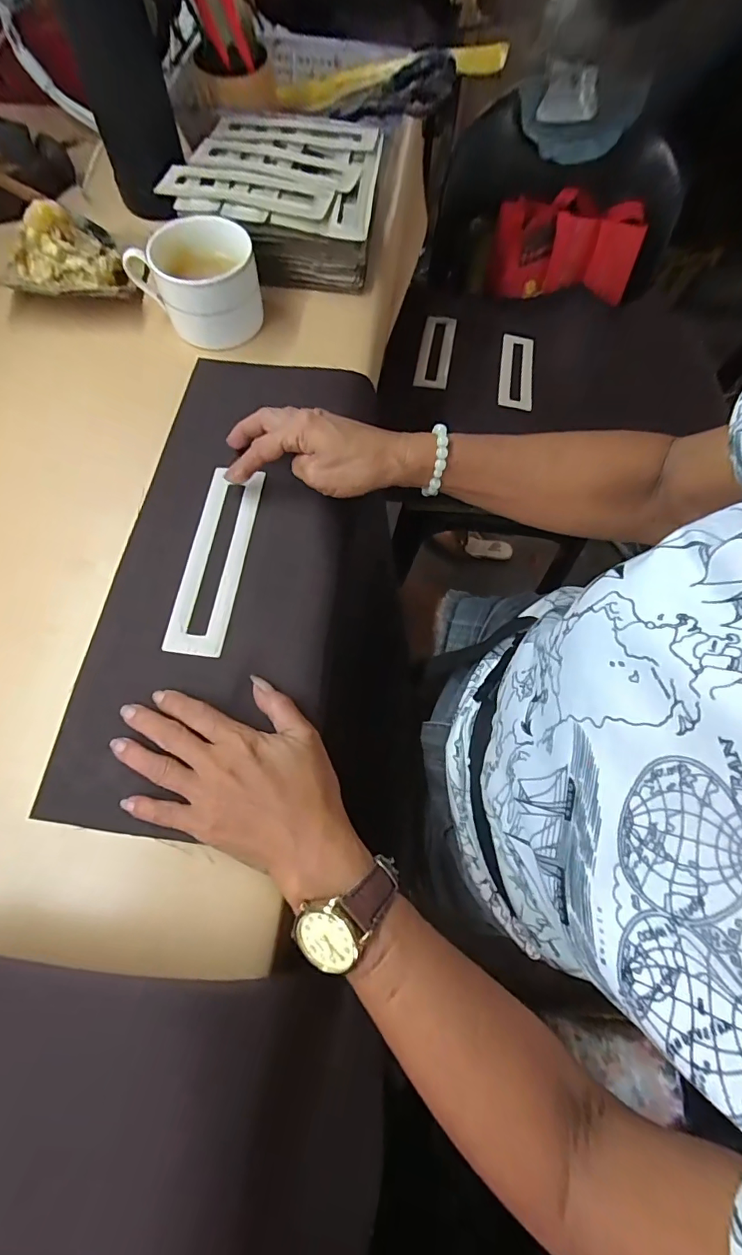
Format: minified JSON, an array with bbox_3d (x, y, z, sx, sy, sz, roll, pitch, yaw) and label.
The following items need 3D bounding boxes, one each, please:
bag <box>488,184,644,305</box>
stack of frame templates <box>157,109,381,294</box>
[{"bbox_3d":[0.315,-0.622,0.773,0.248,0.095,0.119,-7,70,-5],"label":"bag"},{"bbox_3d":[-0.090,-0.422,0.462,0.192,0.054,0.168,6,69,0],"label":"stack of frame templates"}]

